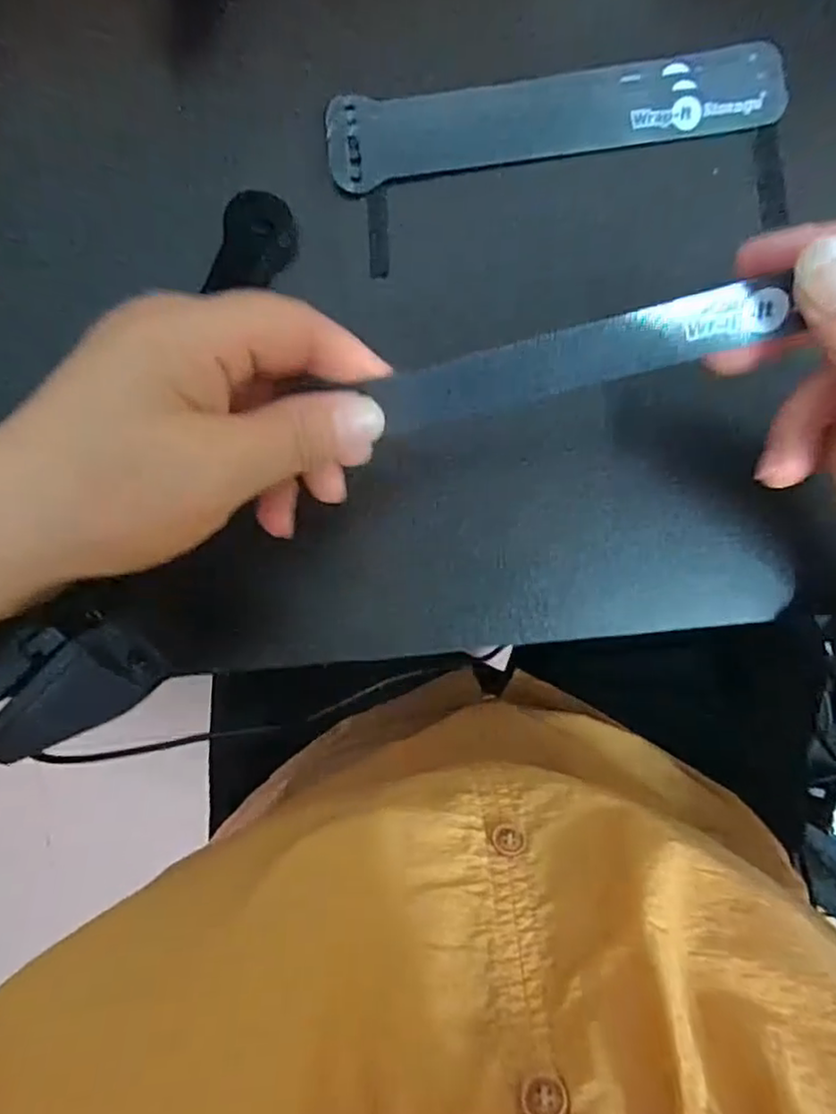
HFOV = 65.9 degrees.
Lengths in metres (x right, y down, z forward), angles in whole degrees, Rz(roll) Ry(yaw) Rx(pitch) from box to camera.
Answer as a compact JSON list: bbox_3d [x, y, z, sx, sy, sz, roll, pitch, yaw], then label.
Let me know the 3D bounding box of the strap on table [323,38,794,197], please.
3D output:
[{"bbox_3d":[0.060,-0.198,0.288,0.197,0.008,0.039,-8,93,3],"label":"strap on table"}]

